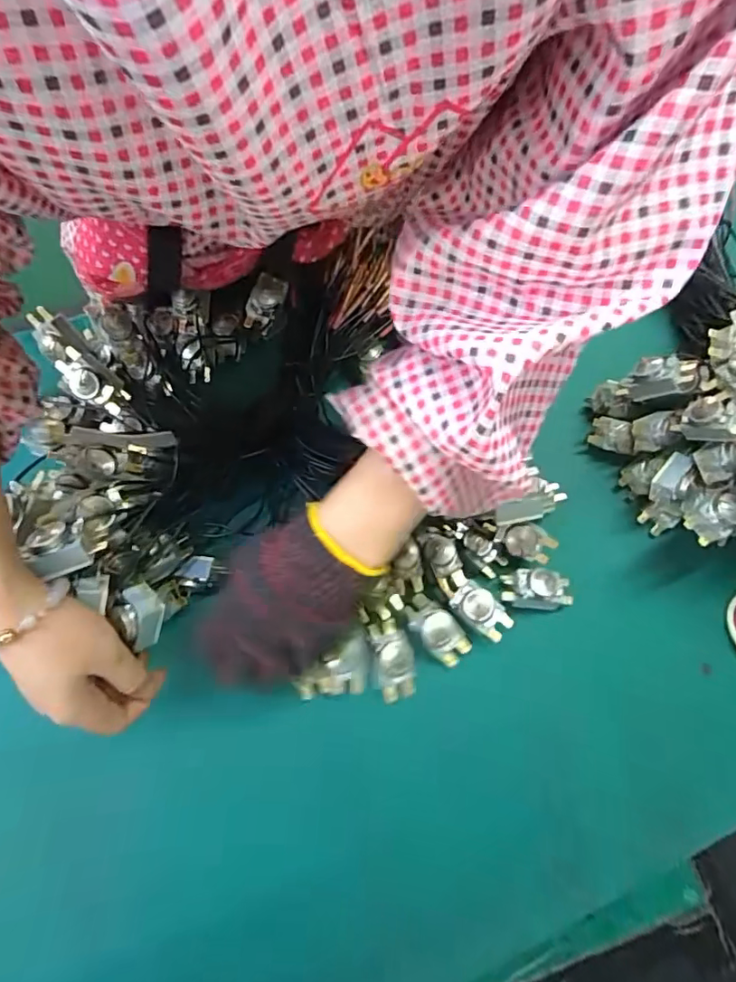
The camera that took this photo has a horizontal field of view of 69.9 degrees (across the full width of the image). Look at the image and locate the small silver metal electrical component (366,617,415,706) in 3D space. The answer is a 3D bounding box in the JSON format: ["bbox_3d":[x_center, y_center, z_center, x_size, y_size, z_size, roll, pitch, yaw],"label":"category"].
[{"bbox_3d":[0.020,0.132,0.413,0.030,0.021,0.059,-4,72,-20],"label":"small silver metal electrical component"}]

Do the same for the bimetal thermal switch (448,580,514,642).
[{"bbox_3d":[0.092,0.096,0.423,0.050,0.019,0.029,39,74,10],"label":"bimetal thermal switch"}]

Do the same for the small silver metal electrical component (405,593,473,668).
[{"bbox_3d":[0.056,0.110,0.420,0.030,0.013,0.060,-39,77,-14],"label":"small silver metal electrical component"}]

